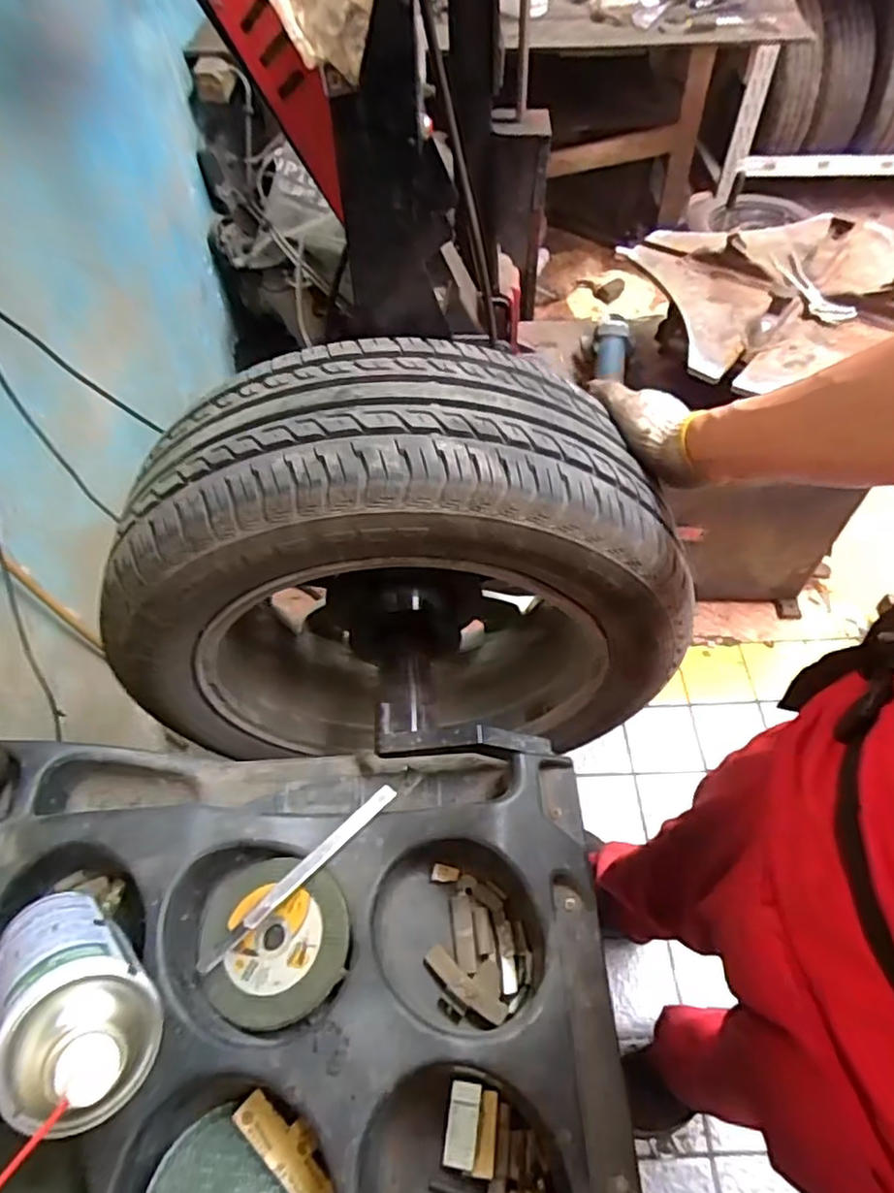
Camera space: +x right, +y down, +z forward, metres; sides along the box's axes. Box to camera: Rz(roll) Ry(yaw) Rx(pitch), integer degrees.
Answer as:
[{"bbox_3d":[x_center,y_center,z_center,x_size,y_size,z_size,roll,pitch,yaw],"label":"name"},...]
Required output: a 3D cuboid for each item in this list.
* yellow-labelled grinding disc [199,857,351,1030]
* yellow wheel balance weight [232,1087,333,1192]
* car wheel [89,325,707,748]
[{"bbox_3d":[-0.110,0.219,0.424,0.089,0.015,0.096,-10,55,-5],"label":"yellow-labelled grinding disc"},{"bbox_3d":[-0.087,0.309,0.367,0.073,0.008,0.024,34,63,24],"label":"yellow wheel balance weight"},{"bbox_3d":[-0.047,-0.001,0.710,0.529,0.494,0.181,-4,54,-1],"label":"car wheel"}]

